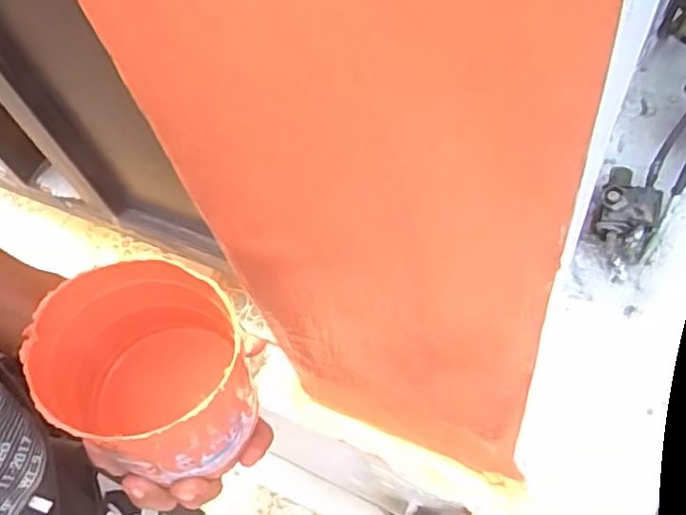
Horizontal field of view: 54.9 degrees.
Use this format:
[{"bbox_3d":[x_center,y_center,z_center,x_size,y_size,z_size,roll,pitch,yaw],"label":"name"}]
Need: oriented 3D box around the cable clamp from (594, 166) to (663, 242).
[{"bbox_3d":[0.232,-0.043,0.534,0.044,0.049,0.045,21,57,21],"label":"cable clamp"}]

